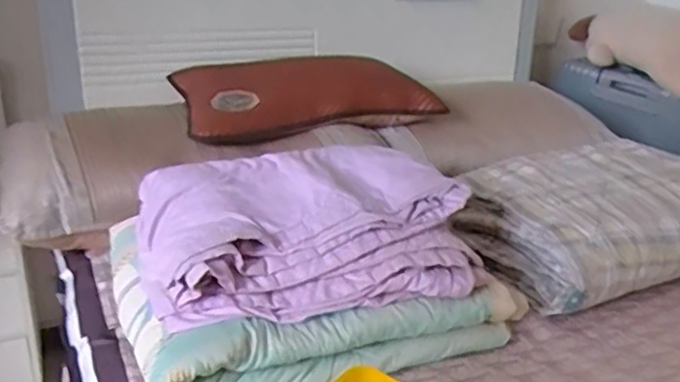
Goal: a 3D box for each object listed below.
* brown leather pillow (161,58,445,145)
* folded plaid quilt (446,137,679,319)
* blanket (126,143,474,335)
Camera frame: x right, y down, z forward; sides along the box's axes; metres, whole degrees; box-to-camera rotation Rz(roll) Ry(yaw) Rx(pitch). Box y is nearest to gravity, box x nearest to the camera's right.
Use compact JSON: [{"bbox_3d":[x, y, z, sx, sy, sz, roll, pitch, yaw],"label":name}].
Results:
[{"bbox_3d":[-0.053,-0.180,1.196,0.461,0.133,0.155,-11,28,-30],"label":"brown leather pillow"},{"bbox_3d":[0.439,0.044,1.085,0.432,0.155,0.316,-9,26,-23],"label":"folded plaid quilt"},{"bbox_3d":[-0.057,0.047,0.892,0.433,0.123,0.297,-3,25,-15],"label":"blanket"}]

